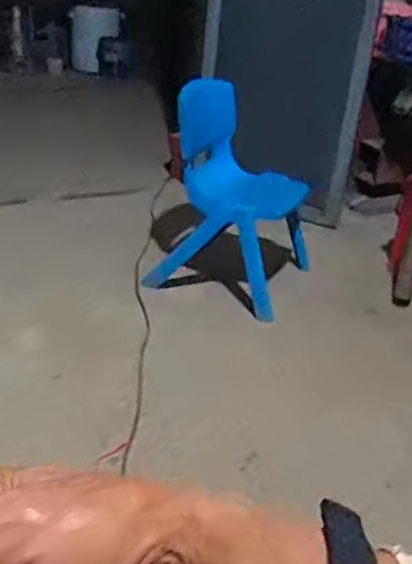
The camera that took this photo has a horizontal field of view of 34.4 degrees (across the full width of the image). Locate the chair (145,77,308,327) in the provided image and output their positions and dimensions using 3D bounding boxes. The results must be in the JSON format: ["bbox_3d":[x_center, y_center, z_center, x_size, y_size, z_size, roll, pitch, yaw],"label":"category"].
[{"bbox_3d":[0.075,-0.233,1.898,0.380,0.557,0.394,15,28,19],"label":"chair"}]

